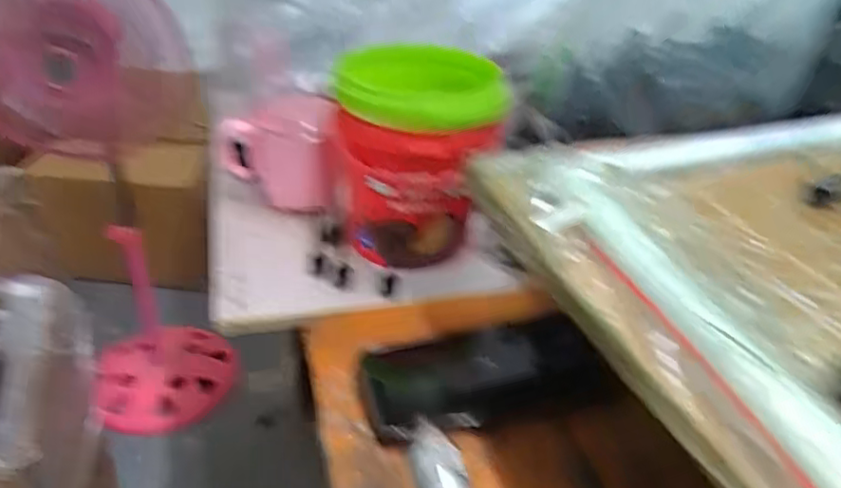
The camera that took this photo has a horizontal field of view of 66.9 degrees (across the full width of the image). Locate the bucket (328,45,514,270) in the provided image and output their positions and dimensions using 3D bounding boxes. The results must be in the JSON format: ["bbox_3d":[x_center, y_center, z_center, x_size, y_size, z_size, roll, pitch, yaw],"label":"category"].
[{"bbox_3d":[-0.006,-0.068,0.527,0.127,0.154,0.120,2,33,-4],"label":"bucket"}]

